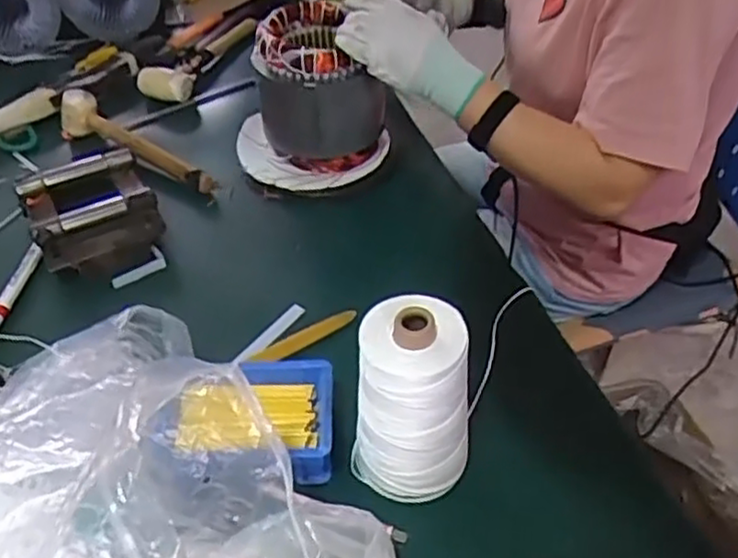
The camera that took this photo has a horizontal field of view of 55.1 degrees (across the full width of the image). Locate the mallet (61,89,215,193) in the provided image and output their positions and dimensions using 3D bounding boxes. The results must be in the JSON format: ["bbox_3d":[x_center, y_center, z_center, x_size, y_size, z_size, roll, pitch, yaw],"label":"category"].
[{"bbox_3d":[-0.314,-0.176,0.940,0.275,0.064,0.051,28,52,27],"label":"mallet"}]

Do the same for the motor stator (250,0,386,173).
[{"bbox_3d":[-0.056,-0.222,0.855,0.145,0.173,0.126,-4,45,-3],"label":"motor stator"}]

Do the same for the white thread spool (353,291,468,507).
[{"bbox_3d":[0.038,0.098,0.569,0.091,0.182,0.092,-1,45,1],"label":"white thread spool"}]

